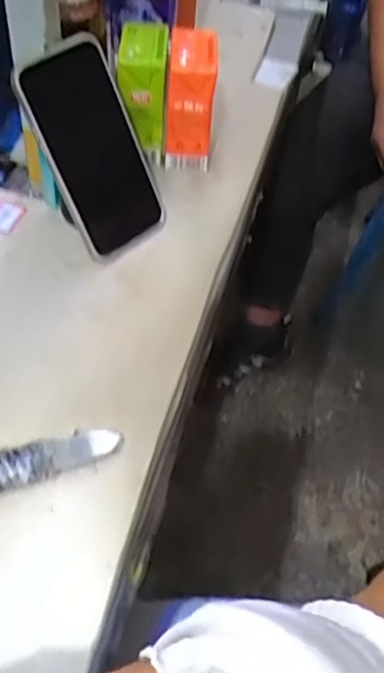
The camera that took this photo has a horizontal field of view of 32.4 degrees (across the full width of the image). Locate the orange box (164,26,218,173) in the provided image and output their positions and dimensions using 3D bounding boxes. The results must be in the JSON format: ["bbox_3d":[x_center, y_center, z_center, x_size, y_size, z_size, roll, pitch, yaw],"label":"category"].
[{"bbox_3d":[-0.002,-0.213,0.611,0.045,0.110,0.069,6,54,-3],"label":"orange box"}]

